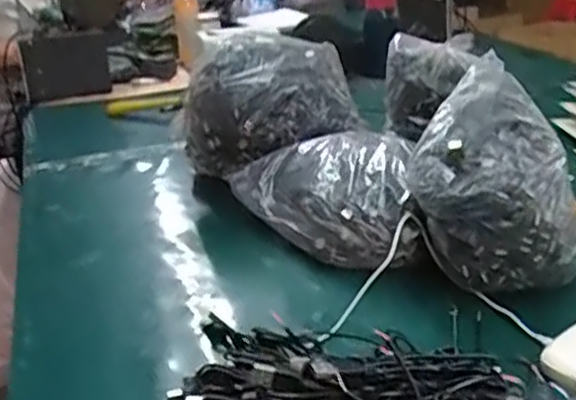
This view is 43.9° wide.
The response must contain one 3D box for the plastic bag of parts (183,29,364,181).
[{"bbox_3d":[-0.029,-0.136,1.015,0.231,0.169,0.150,-5,23,-1],"label":"plastic bag of parts"}]

